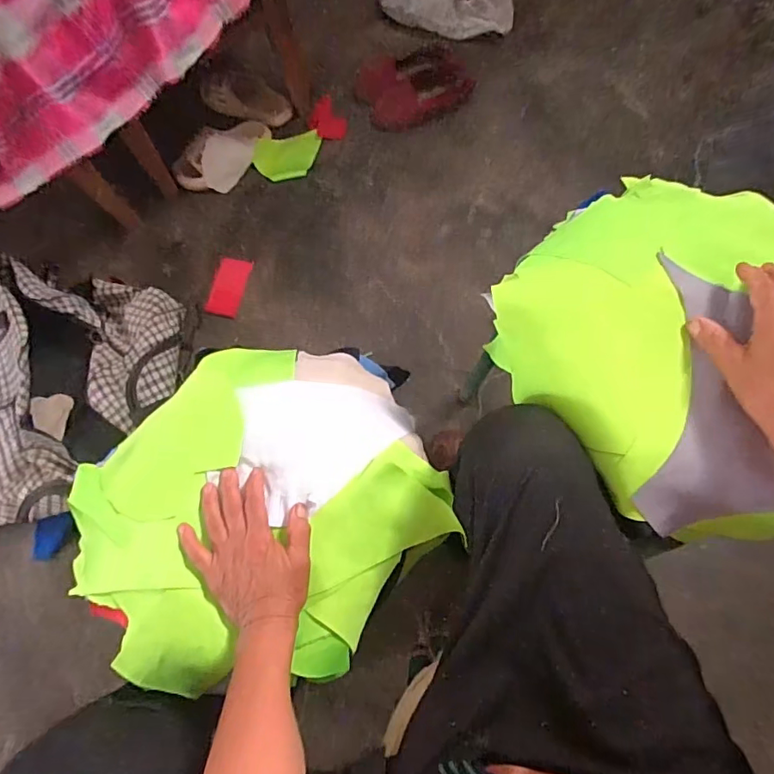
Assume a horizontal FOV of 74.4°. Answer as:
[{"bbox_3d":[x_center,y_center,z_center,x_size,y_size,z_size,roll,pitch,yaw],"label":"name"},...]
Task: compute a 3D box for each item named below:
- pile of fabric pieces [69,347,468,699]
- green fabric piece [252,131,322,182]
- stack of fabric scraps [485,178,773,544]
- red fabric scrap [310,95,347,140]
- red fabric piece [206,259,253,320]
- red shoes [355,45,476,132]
[{"bbox_3d":[-0.146,0.132,0.556,0.394,0.093,0.336,-25,72,-7],"label":"pile of fabric pieces"},{"bbox_3d":[-0.216,-0.506,1.116,0.146,0.024,0.101,-12,71,-2],"label":"green fabric piece"},{"bbox_3d":[0.281,-0.051,0.463,0.321,0.044,0.319,-36,74,-10],"label":"stack of fabric scraps"},{"bbox_3d":[-0.135,-0.594,1.141,0.070,0.004,0.104,-33,82,-2],"label":"red fabric scrap"},{"bbox_3d":[-0.321,-0.202,1.037,0.064,0.011,0.126,11,72,5],"label":"red fabric piece"},{"bbox_3d":[0.061,-0.679,1.153,0.261,0.047,0.162,-19,72,-5],"label":"red shoes"}]

